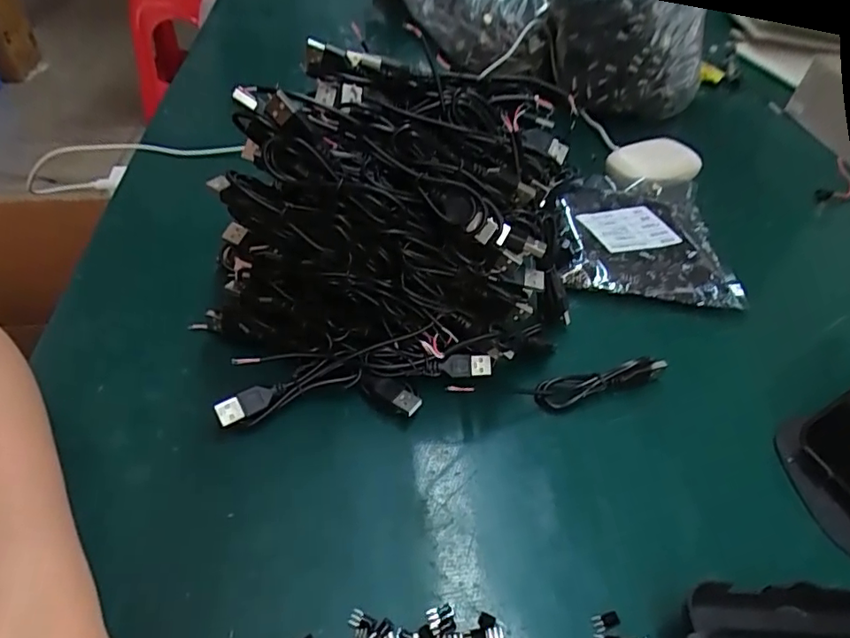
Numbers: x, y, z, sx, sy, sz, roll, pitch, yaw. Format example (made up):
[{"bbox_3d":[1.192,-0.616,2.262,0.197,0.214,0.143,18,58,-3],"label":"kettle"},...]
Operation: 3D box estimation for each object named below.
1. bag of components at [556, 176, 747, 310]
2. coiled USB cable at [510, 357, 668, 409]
[{"bbox_3d":[0.177,-0.073,0.449,0.132,0.025,0.160,6,44,0],"label":"bag of components"},{"bbox_3d":[0.104,0.040,0.329,0.093,0.021,0.017,-4,45,-10],"label":"coiled USB cable"}]

